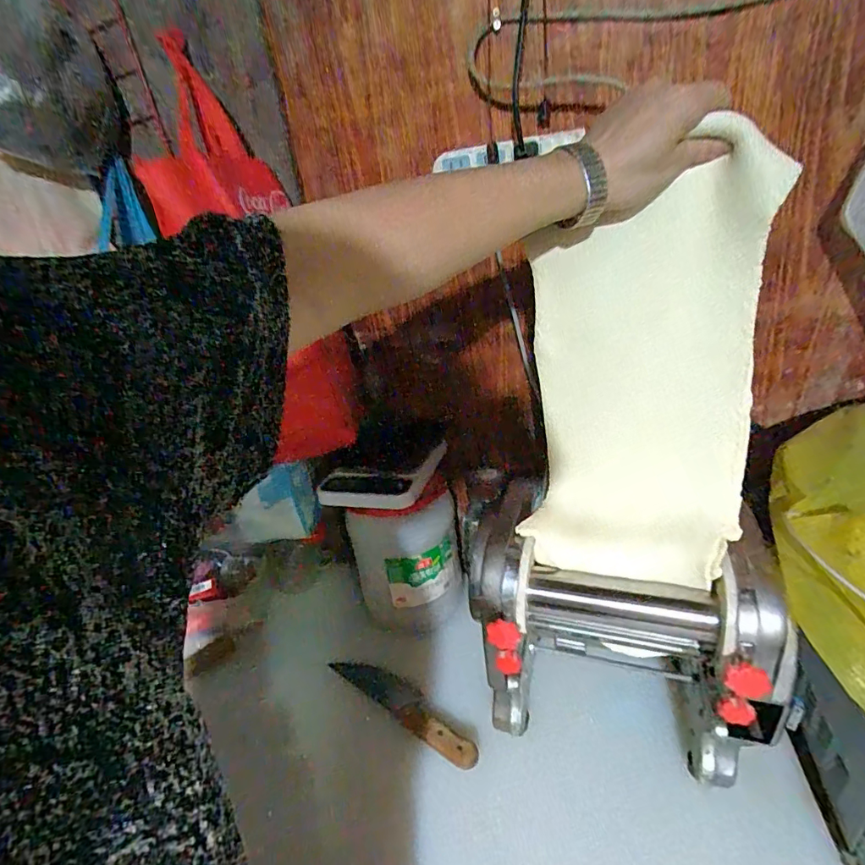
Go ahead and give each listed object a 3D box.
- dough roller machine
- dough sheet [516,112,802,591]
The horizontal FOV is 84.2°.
[{"bbox_3d":[0.199,0.241,0.530,0.293,0.266,0.170,4,29,20],"label":"dough roller machine"},{"bbox_3d":[0.192,-0.040,0.450,0.195,0.389,0.056,6,24,19],"label":"dough sheet"}]

